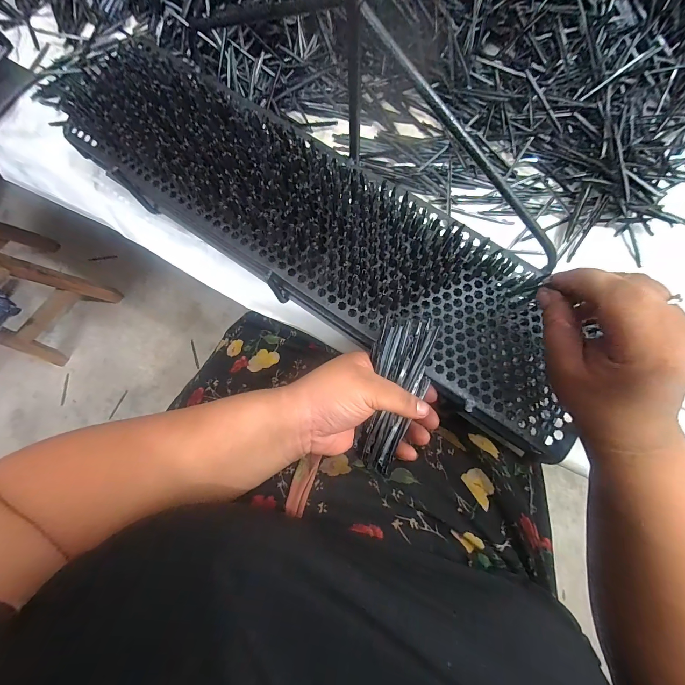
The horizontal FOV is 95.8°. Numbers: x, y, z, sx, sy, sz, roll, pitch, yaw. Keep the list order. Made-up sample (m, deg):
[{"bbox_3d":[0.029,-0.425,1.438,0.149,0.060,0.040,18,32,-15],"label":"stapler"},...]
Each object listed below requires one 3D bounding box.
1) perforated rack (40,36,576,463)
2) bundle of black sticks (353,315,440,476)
[{"bbox_3d":[-0.025,-0.117,0.301,0.577,0.032,0.147,35,82,5],"label":"perforated rack"},{"bbox_3d":[0.046,0.046,0.278,0.051,0.027,0.135,16,90,3],"label":"bundle of black sticks"}]

